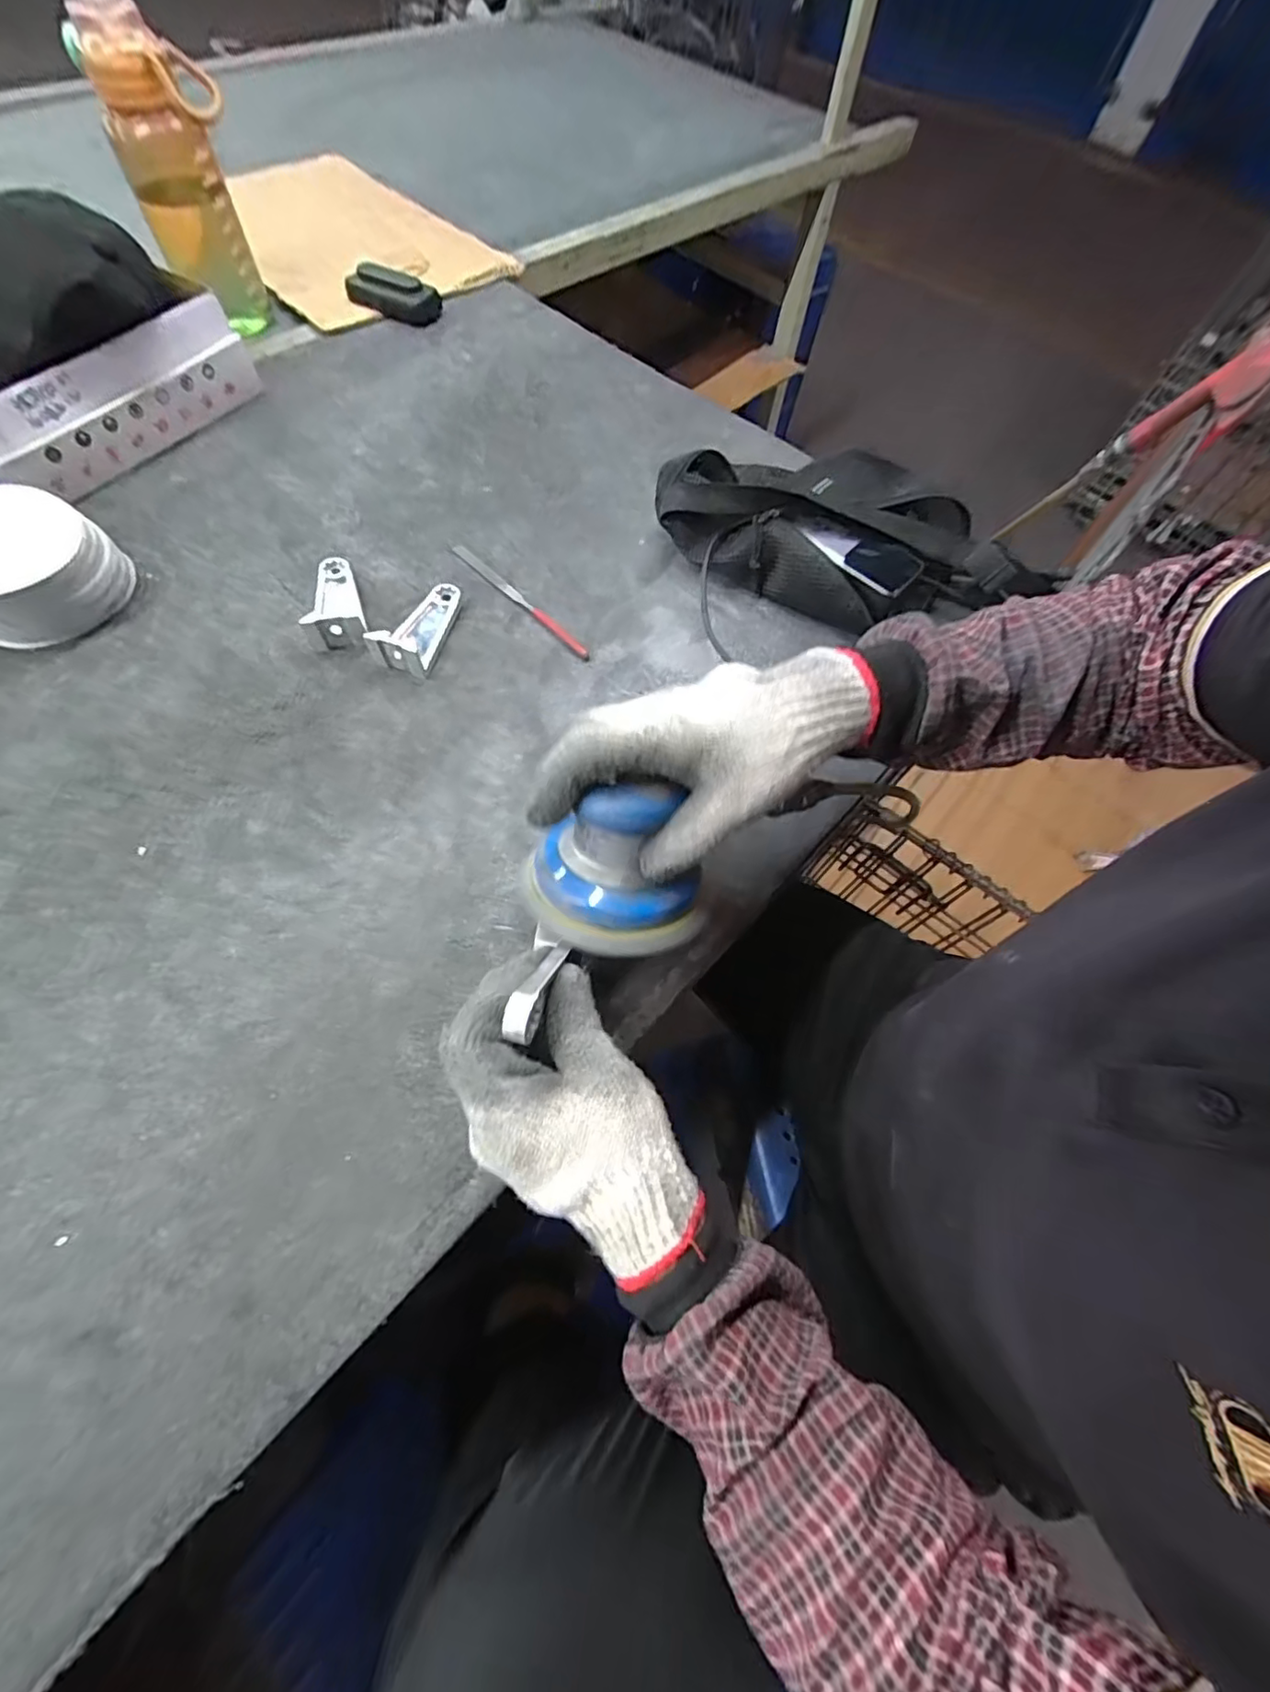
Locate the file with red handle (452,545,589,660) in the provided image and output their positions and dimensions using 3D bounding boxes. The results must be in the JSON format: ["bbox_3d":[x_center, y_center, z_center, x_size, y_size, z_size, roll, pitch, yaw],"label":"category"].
[{"bbox_3d":[-0.101,-0.216,0.517,0.010,0.008,0.172,-41,72,-21],"label":"file with red handle"}]

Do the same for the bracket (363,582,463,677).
[{"bbox_3d":[-0.177,-0.188,0.485,0.044,0.029,0.098,11,63,2],"label":"bracket"}]

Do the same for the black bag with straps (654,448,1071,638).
[{"bbox_3d":[0.196,-0.277,0.534,0.343,0.067,0.157,23,64,9],"label":"black bag with straps"}]

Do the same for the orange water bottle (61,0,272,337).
[{"bbox_3d":[-0.451,-0.670,0.604,0.090,0.209,0.081,28,65,11],"label":"orange water bottle"}]

